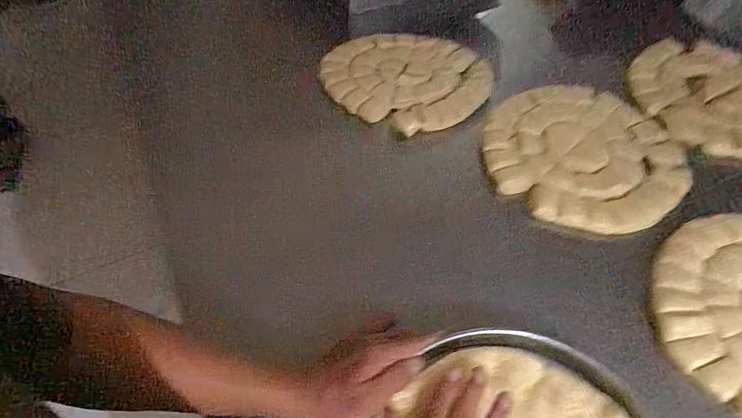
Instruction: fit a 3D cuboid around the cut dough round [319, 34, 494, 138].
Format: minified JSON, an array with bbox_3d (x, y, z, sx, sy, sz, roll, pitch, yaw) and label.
[{"bbox_3d":[0.074,-0.233,0.744,0.303,0.038,0.228,-14,55,-15],"label":"cut dough round"}]

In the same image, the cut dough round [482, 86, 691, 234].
[{"bbox_3d":[0.334,-0.095,0.661,0.293,0.026,0.301,3,53,-3],"label":"cut dough round"}]

